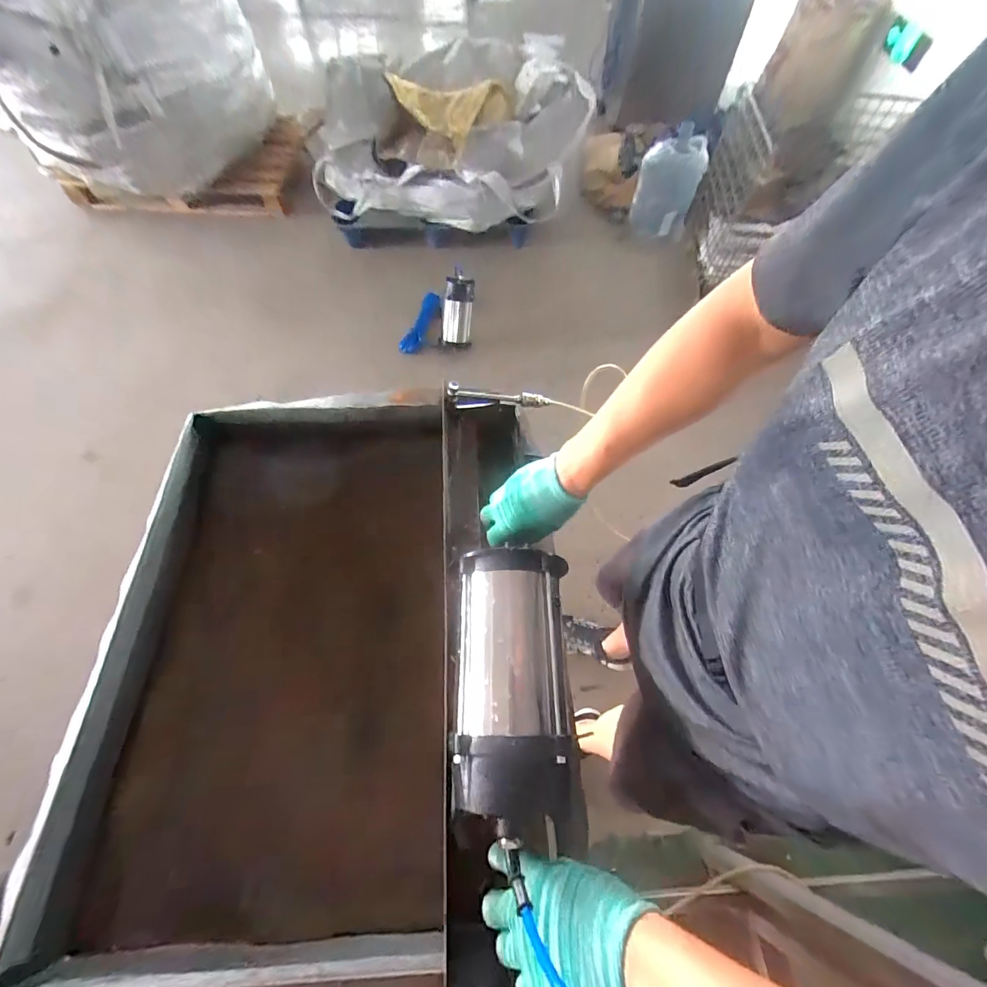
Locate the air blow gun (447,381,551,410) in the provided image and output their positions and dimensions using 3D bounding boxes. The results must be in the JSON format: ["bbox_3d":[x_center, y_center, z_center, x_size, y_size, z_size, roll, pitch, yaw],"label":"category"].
[{"bbox_3d":[0.010,-0.164,0.739,0.176,0.042,0.026,4,41,-14],"label":"air blow gun"}]

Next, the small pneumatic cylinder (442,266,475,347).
[{"bbox_3d":[-0.147,-0.757,1.824,0.114,0.310,0.106,9,40,3],"label":"small pneumatic cylinder"}]

